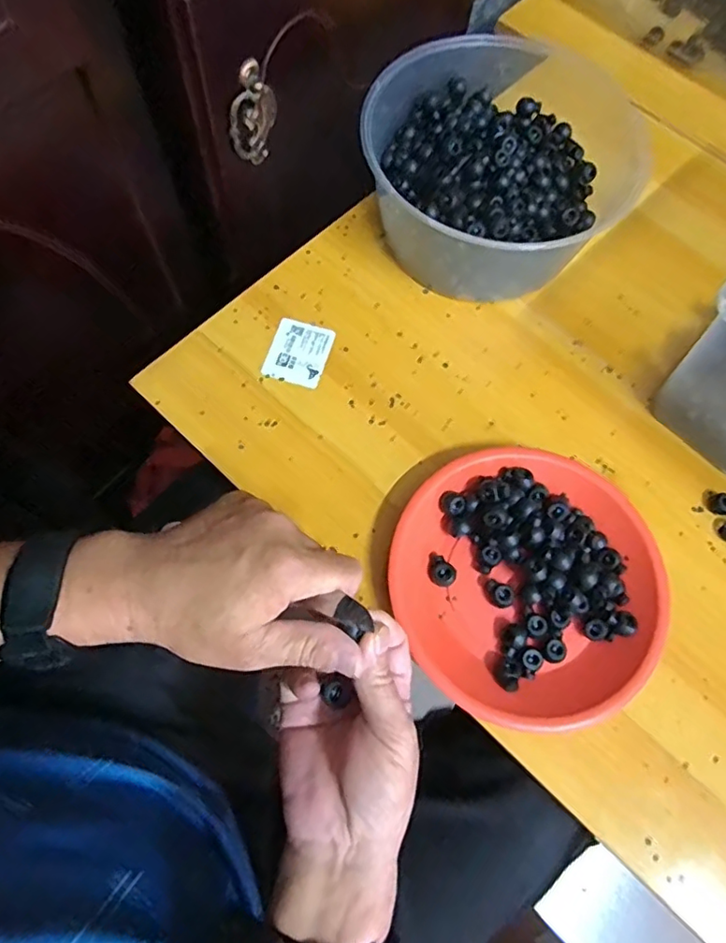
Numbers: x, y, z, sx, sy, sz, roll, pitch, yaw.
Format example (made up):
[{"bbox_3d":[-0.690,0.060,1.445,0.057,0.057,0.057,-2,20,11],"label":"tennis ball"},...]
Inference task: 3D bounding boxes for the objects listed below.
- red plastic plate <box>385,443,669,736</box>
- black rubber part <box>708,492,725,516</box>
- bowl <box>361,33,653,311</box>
[{"bbox_3d":[0.119,0.079,0.418,0.190,0.030,0.195,1,71,-2],"label":"red plastic plate"},{"bbox_3d":[0.291,0.026,0.456,0.018,0.007,0.018,1,71,-2],"label":"black rubber part"},{"bbox_3d":[0.132,-0.271,0.509,0.234,0.103,0.214,-35,75,-13],"label":"bowl"}]

